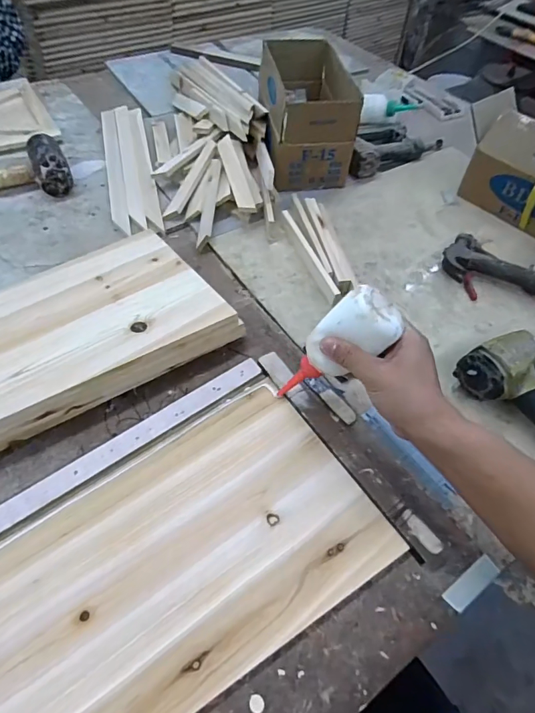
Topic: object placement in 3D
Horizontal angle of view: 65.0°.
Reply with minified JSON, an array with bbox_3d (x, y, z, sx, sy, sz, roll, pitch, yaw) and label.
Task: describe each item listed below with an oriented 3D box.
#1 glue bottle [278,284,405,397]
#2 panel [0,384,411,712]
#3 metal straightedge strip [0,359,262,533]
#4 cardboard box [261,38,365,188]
[{"bbox_3d":[0.064,-0.005,0.449,0.051,0.159,0.054,14,49,-34],"label":"glue bottle"},{"bbox_3d":[-0.104,0.201,0.386,0.420,0.015,0.213,-28,62,-20],"label":"panel"},{"bbox_3d":[-0.193,0.119,0.435,0.448,0.008,0.026,-31,62,-23],"label":"metal straightedge strip"},{"bbox_3d":[0.068,-0.444,0.781,0.141,0.147,0.229,-6,55,-9],"label":"cardboard box"}]

